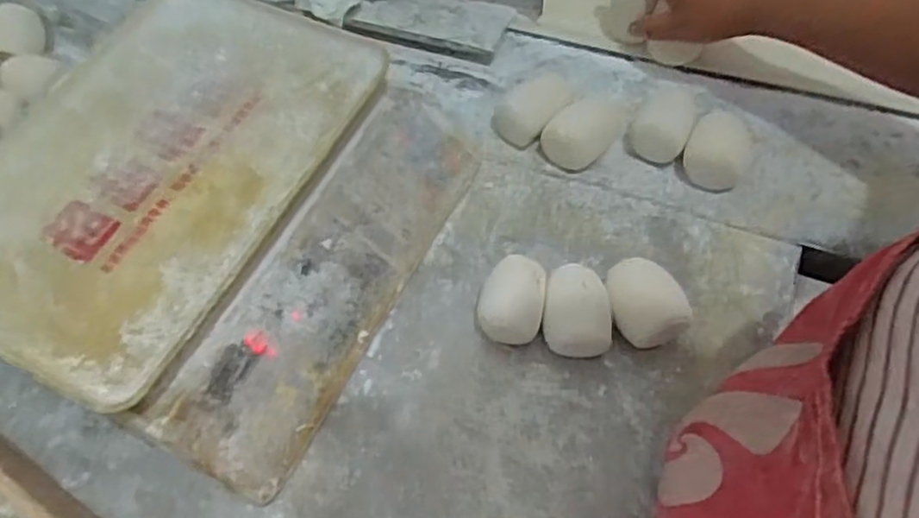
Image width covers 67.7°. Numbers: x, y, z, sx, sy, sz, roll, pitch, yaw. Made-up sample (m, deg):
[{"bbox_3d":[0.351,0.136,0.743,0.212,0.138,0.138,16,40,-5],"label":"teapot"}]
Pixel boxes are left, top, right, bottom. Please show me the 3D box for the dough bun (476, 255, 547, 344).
[{"bbox_3d":[0.040,0.032,0.521,0.048,0.042,0.064,6,61,6],"label":"dough bun"}]

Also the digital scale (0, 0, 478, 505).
[{"bbox_3d":[-0.202,-0.042,0.541,0.317,0.102,0.328,23,64,15],"label":"digital scale"}]

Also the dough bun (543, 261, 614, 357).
[{"bbox_3d":[0.087,0.040,0.513,0.047,0.041,0.064,4,61,5],"label":"dough bun"}]

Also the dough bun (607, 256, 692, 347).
[{"bbox_3d":[0.136,0.032,0.515,0.050,0.038,0.066,-19,62,-8],"label":"dough bun"}]

